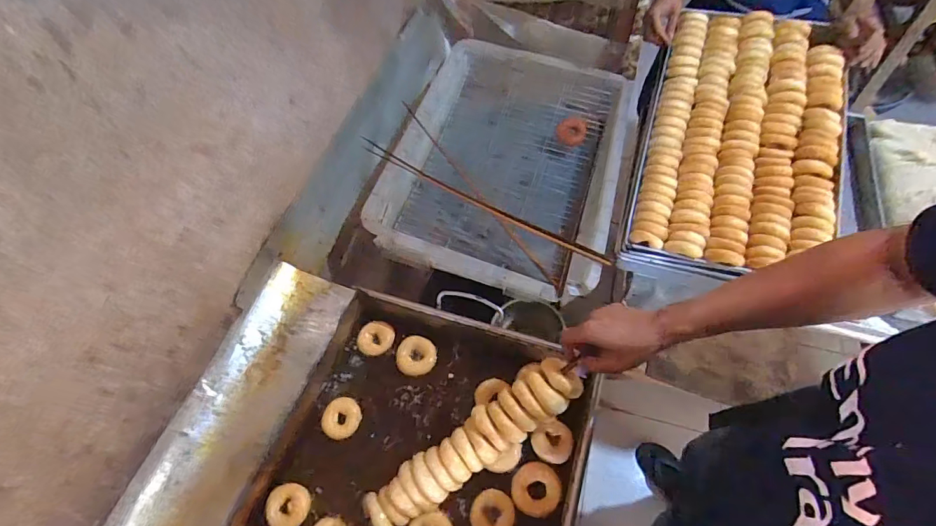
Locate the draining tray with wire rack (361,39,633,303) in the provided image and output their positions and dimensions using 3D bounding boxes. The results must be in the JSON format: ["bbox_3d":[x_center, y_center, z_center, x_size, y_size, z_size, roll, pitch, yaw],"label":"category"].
[{"bbox_3d":[0.100,-0.254,1.045,0.489,0.124,0.664,11,58,12],"label":"draining tray with wire rack"}]

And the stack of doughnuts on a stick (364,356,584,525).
[{"bbox_3d":[0.006,0.290,0.697,0.382,0.068,0.083,-40,61,7],"label":"stack of doughnuts on a stick"}]

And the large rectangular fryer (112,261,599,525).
[{"bbox_3d":[-0.193,0.428,0.622,0.569,0.143,0.874,15,59,11],"label":"large rectangular fryer"}]

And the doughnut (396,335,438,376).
[{"bbox_3d":[-0.097,0.175,0.835,0.077,0.017,0.070,-3,56,4],"label":"doughnut"}]

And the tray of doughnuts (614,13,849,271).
[{"bbox_3d":[0.584,-0.286,0.949,0.378,0.062,0.682,14,69,18],"label":"tray of doughnuts"}]

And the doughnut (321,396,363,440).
[{"bbox_3d":[-0.223,0.274,0.782,0.066,0.015,0.068,-3,56,4],"label":"doughnut"}]

